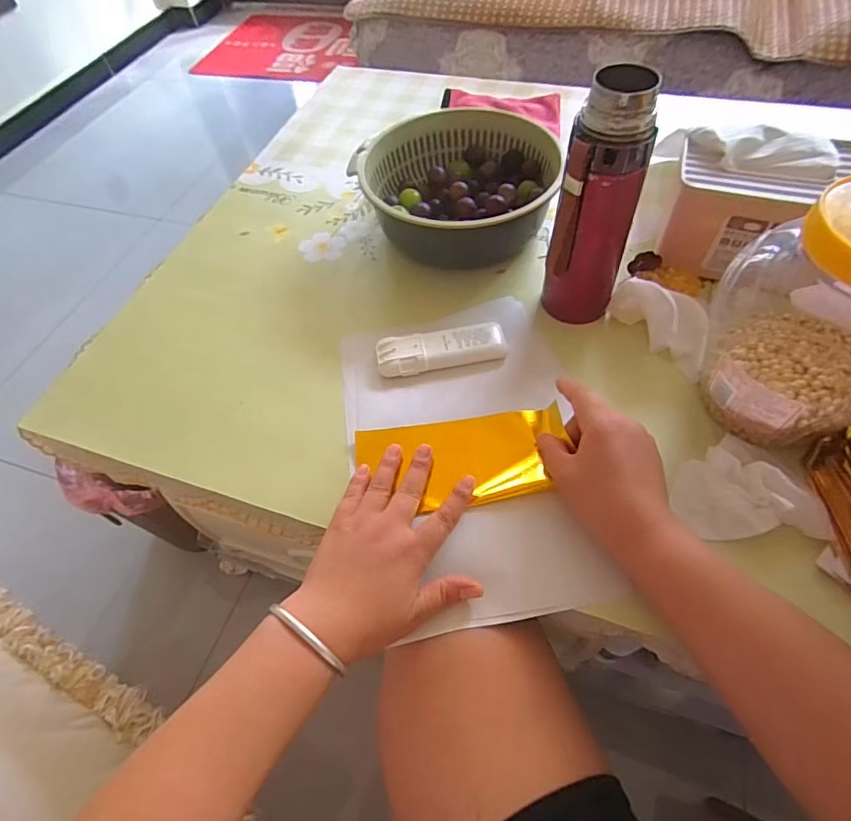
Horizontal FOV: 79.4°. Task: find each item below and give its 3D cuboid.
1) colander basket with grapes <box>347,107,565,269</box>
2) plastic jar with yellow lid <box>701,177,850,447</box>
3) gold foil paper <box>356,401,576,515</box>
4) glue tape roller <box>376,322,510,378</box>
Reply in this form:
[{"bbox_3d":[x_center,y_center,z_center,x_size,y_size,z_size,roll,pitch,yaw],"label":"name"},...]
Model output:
[{"bbox_3d":[0.040,-0.272,0.611,0.224,0.076,0.189,7,57,9],"label":"colander basket with grapes"},{"bbox_3d":[0.296,-0.067,0.372,0.140,0.181,0.130,-2,56,3],"label":"plastic jar with yellow lid"},{"bbox_3d":[0.032,0.041,0.442,0.177,0.012,0.081,-9,57,2],"label":"gold foil paper"},{"bbox_3d":[0.016,-0.060,0.504,0.125,0.016,0.045,-10,56,-2],"label":"glue tape roller"}]

